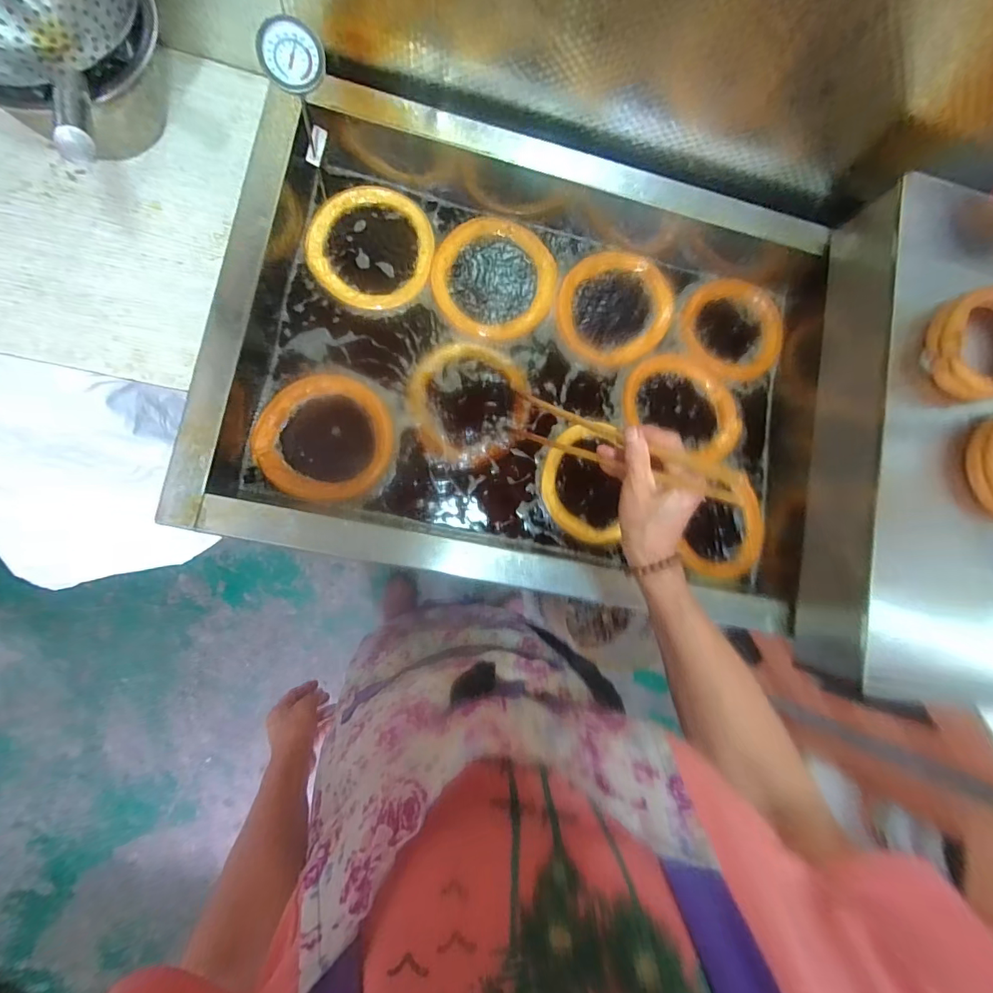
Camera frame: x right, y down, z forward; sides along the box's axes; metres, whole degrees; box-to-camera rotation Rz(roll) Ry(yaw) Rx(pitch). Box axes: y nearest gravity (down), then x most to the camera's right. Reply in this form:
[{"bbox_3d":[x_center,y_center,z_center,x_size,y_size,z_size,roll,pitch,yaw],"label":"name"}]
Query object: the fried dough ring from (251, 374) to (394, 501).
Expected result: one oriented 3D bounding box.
[{"bbox_3d":[-0.223,-0.079,0.608,0.170,0.015,0.164,1,85,-9],"label":"fried dough ring"}]

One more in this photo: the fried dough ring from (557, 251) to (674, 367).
[{"bbox_3d":[0.179,-0.278,0.689,0.176,0.020,0.163,1,85,-9],"label":"fried dough ring"}]

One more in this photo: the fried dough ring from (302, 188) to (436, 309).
[{"bbox_3d":[-0.176,-0.350,0.650,0.172,0.013,0.181,1,85,-9],"label":"fried dough ring"}]

